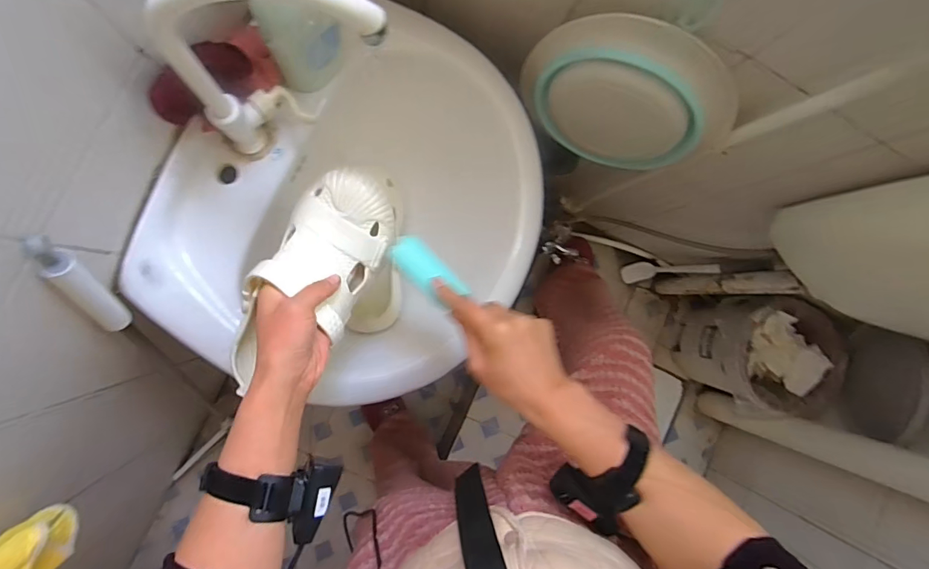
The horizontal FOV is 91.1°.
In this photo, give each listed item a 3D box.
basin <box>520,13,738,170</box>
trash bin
[{"bbox_3d":[0.216,-0.250,0.628,0.274,0.232,0.073,28,86,-7],"label":"basin"},{"bbox_3d":[0.715,0.167,1.147,0.245,0.356,0.259,9,88,-8],"label":"trash bin"}]

